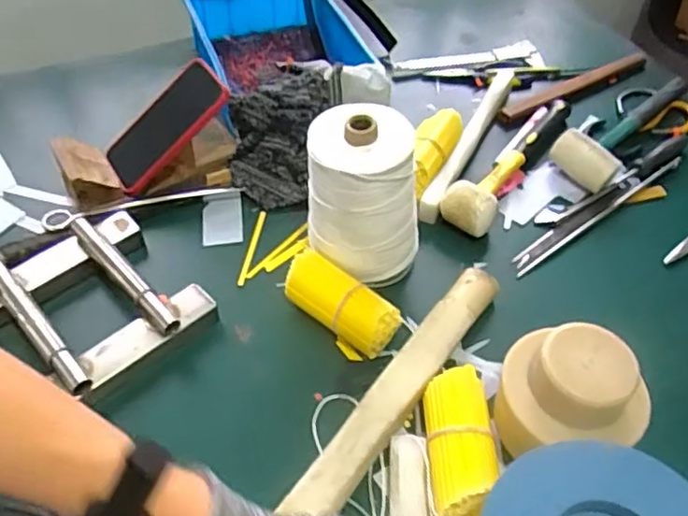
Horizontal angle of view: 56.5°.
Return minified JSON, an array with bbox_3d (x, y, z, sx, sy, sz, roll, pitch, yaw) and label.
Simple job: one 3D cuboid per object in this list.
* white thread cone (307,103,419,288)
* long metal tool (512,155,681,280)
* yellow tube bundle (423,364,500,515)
[{"bbox_3d":[0.019,-0.059,0.639,0.114,0.161,0.094,0,49,-2],"label":"white thread cone"},{"bbox_3d":[0.300,-0.058,0.754,0.290,0.007,0.024,-30,56,-25],"label":"long metal tool"},{"bbox_3d":[0.096,0.158,0.540,0.053,0.047,0.127,0,49,-2],"label":"yellow tube bundle"}]

